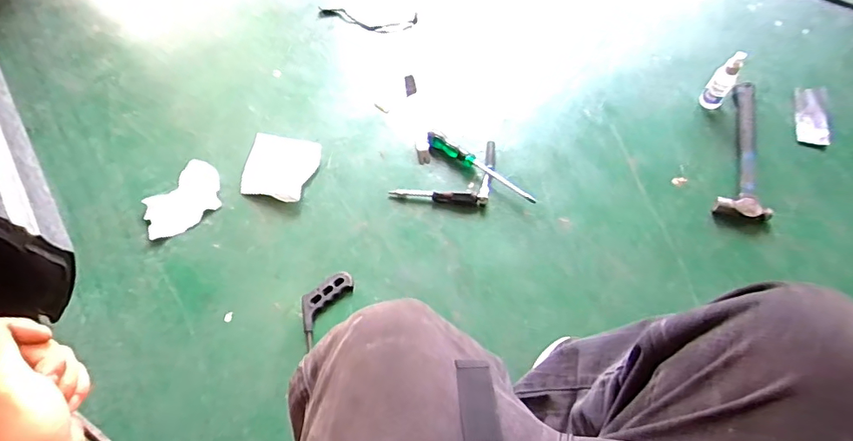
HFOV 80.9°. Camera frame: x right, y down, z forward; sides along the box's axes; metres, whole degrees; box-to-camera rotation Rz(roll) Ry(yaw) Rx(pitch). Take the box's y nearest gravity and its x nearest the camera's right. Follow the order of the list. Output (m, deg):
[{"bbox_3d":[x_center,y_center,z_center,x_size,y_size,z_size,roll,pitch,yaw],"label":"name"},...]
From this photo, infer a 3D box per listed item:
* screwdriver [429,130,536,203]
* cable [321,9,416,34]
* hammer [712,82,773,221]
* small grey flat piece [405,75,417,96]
[{"bbox_3d":[0.108,-0.110,1.010,0.256,0.042,0.031,35,70,15],"label":"screwdriver"},{"bbox_3d":[-0.144,-0.482,1.206,0.239,0.008,0.065,6,65,3],"label":"cable"},{"bbox_3d":[0.648,-0.154,1.003,0.098,0.051,0.321,18,66,8],"label":"hammer"},{"bbox_3d":[-0.035,-0.304,1.122,0.025,0.004,0.058,-6,65,-3],"label":"small grey flat piece"}]

